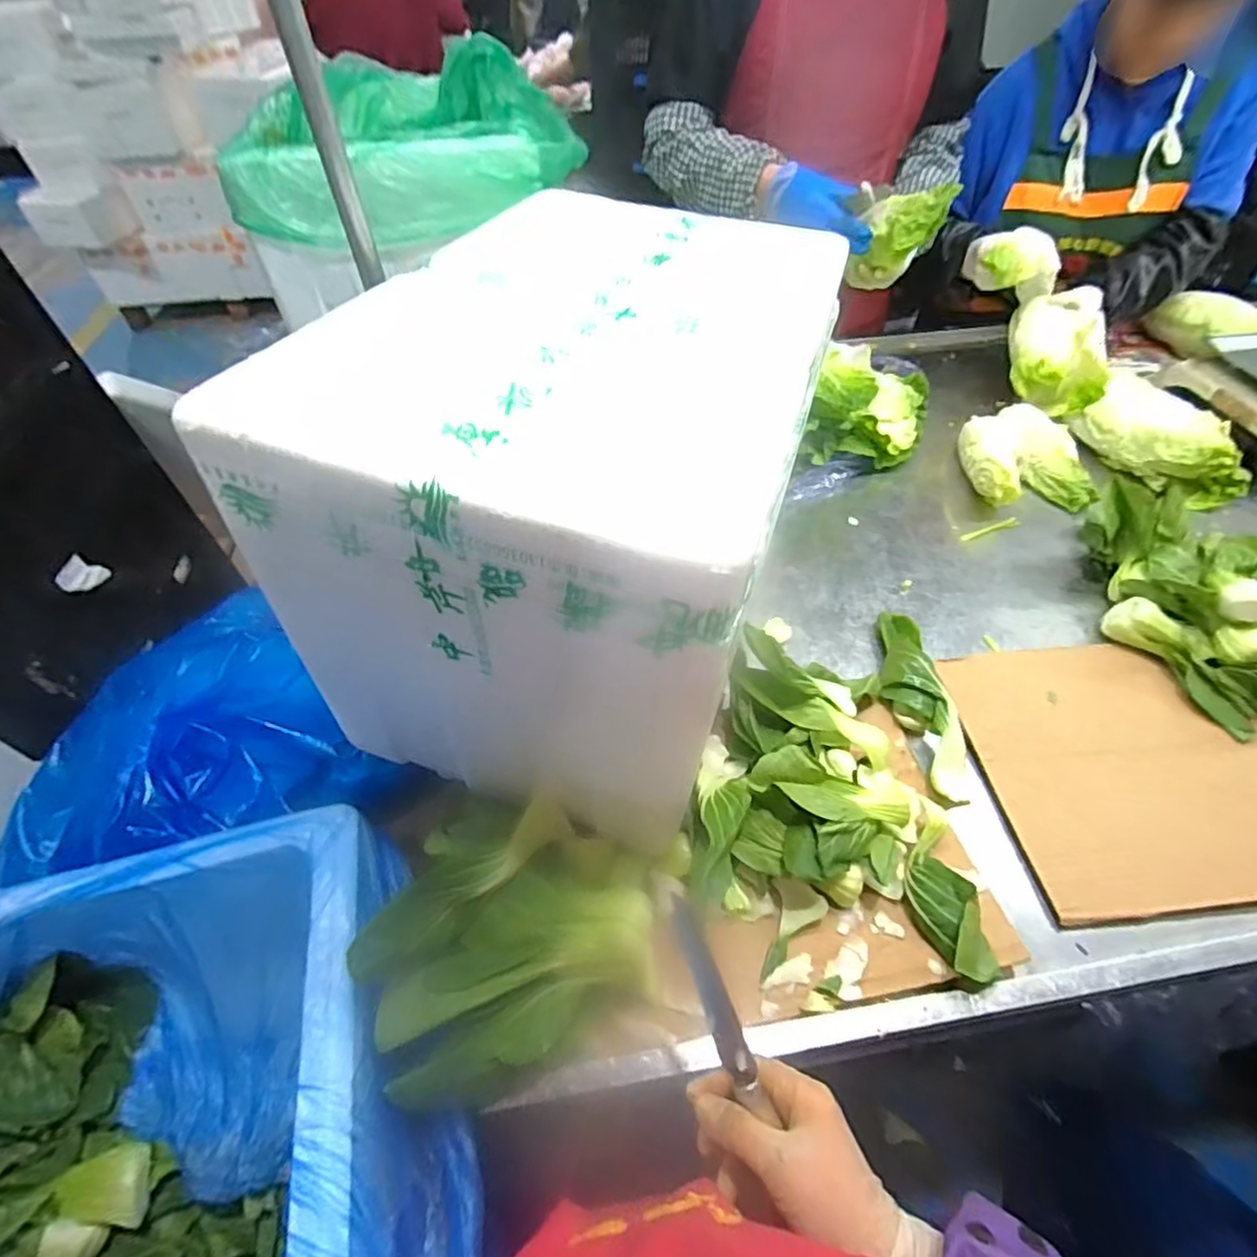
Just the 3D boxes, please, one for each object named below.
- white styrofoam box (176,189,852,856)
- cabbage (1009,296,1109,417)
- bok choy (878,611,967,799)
[{"bbox_3d":[-0.024,-0.155,0.556,0.324,0.296,0.503,15,52,13],"label":"white styrofoam box"},{"bbox_3d":[0.686,-0.446,0.982,0.129,0.107,0.191,15,52,13],"label":"cabbage"},{"bbox_3d":[0.310,0.068,0.654,0.070,0.043,0.235,-4,50,-1],"label":"bok choy"}]

